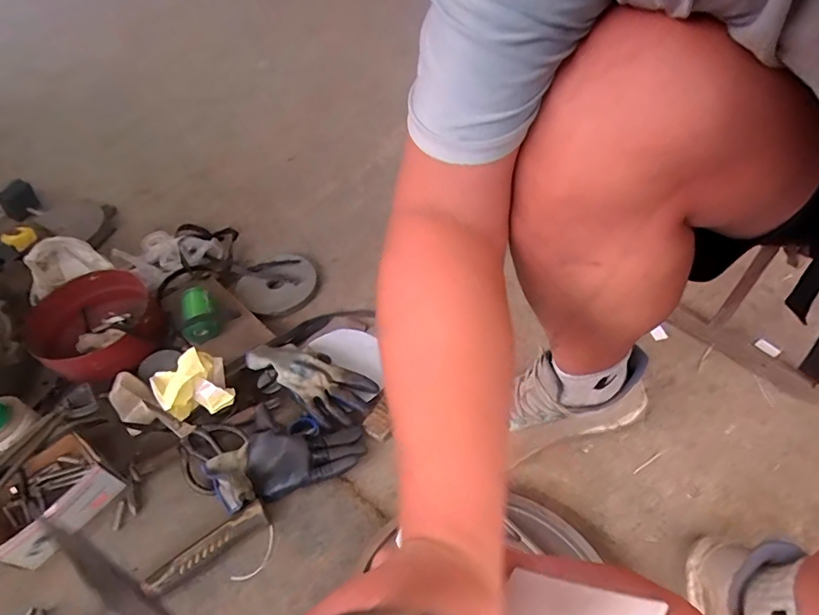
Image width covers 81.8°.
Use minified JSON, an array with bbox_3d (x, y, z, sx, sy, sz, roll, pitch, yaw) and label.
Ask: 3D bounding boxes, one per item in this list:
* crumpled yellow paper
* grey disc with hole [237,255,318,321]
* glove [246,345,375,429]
[{"bbox_3d":[-0.340,0.122,0.742,0.105,0.079,0.079,-24,52,-13],"label":"crumpled yellow paper"},{"bbox_3d":[-0.263,-0.048,0.951,0.153,0.015,0.149,-3,51,4],"label":"grey disc with hole"},{"bbox_3d":[-0.160,0.114,0.775,0.209,0.068,0.099,27,59,25],"label":"glove"}]

